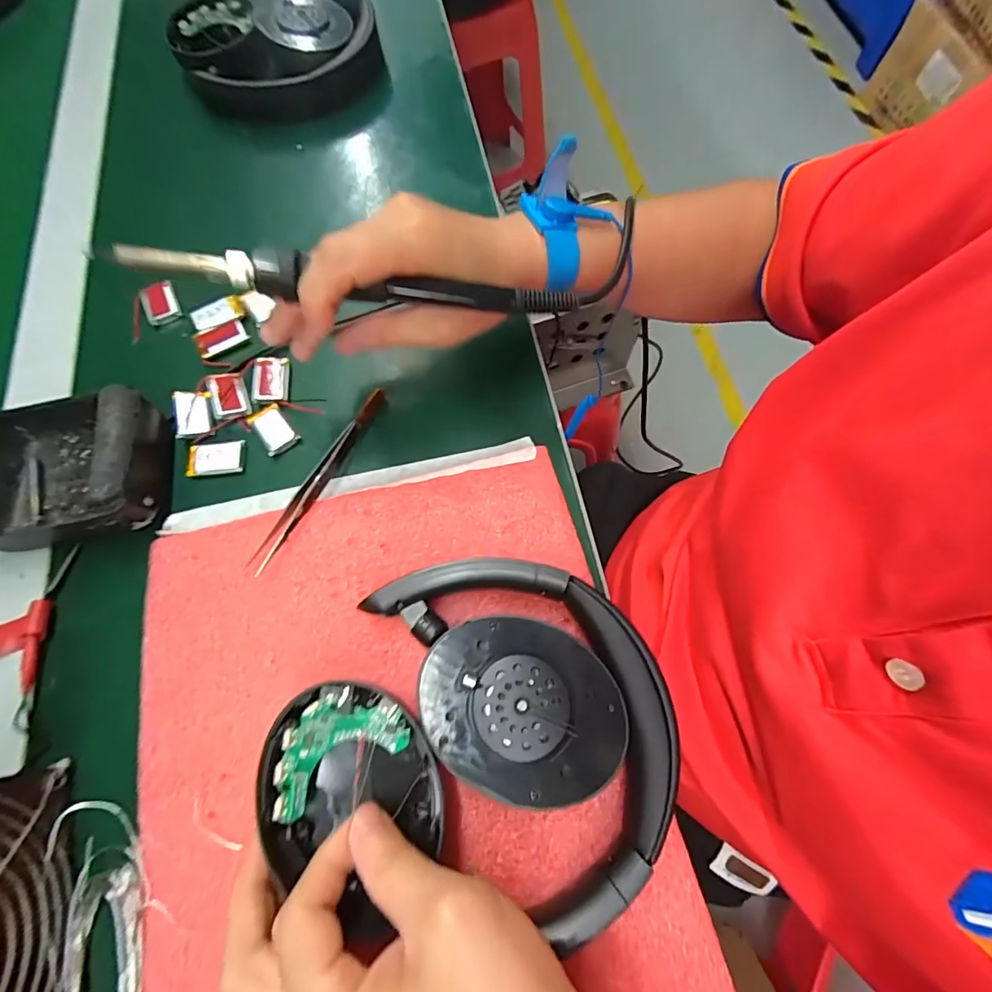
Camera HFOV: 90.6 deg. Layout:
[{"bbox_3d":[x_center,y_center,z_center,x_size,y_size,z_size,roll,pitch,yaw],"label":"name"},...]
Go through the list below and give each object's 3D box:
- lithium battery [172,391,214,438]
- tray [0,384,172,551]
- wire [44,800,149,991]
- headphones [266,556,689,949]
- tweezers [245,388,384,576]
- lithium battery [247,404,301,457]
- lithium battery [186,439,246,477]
[{"bbox_3d":[-0.182,-0.050,0.296,0.020,0.004,0.031,-14,70,-3],"label":"lithium battery"},{"bbox_3d":[-0.235,-0.015,0.267,0.099,0.038,0.086,-8,70,-1],"label":"tray"},{"bbox_3d":[-0.166,0.180,0.204,0.035,0.009,0.094,-15,70,-3],"label":"wire"},{"bbox_3d":[-0.007,0.098,0.221,0.161,0.030,0.135,11,71,6],"label":"headphones"},{"bbox_3d":[-0.097,-0.013,0.275,0.011,0.008,0.122,27,73,11],"label":"tweezers"},{"bbox_3d":[-0.134,-0.041,0.294,0.020,0.004,0.034,-35,73,-10],"label":"lithium battery"},{"bbox_3d":[-0.165,-0.022,0.289,0.033,0.005,0.020,-6,70,0],"label":"lithium battery"}]

